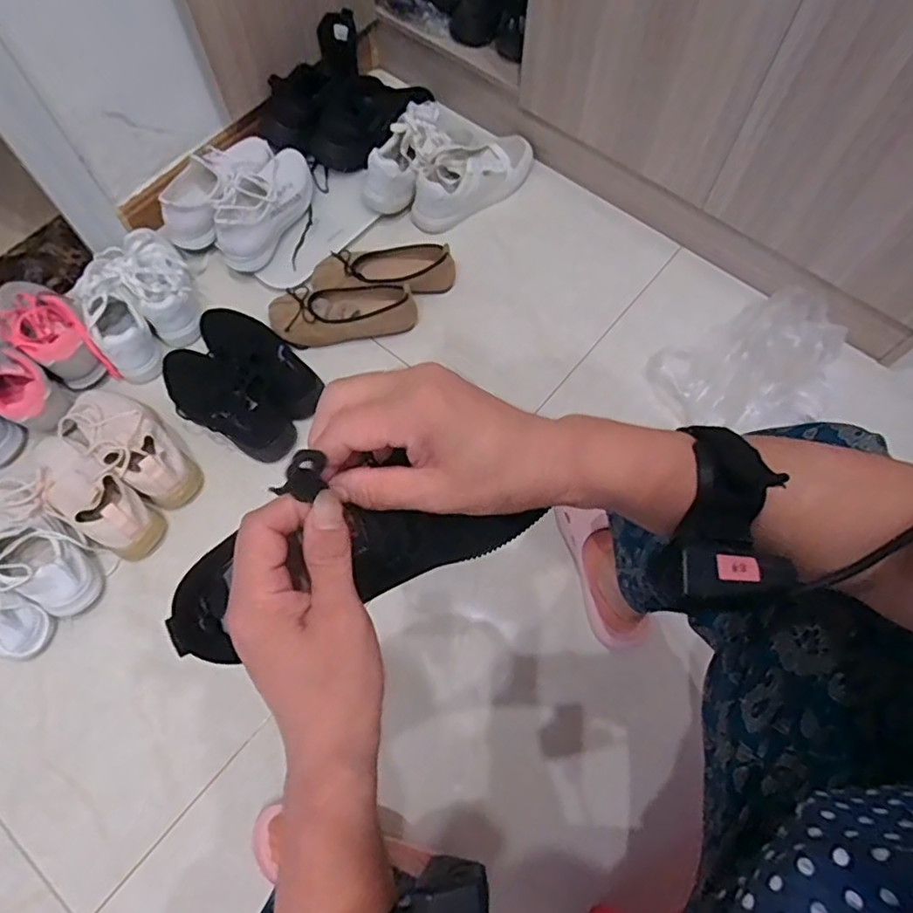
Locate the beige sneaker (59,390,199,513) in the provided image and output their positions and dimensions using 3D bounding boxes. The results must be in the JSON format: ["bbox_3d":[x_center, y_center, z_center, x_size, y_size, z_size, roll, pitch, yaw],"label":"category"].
[{"bbox_3d":[-0.476,-0.024,0.889,0.237,0.083,0.108,30,70,12],"label":"beige sneaker"}]

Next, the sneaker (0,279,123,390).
[{"bbox_3d":[-0.655,-0.204,0.968,0.264,0.084,0.100,40,73,15],"label":"sneaker"}]

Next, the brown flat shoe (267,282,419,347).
[{"bbox_3d":[-0.185,-0.231,0.984,0.236,0.061,0.099,-5,67,-2],"label":"brown flat shoe"}]

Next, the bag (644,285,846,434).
[{"bbox_3d":[0.464,-0.132,0.933,0.276,0.103,0.202,-20,69,-8],"label":"bag"}]

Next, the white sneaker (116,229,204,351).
[{"bbox_3d":[-0.494,-0.291,1.003,0.096,0.083,0.230,-27,70,-11],"label":"white sneaker"}]

